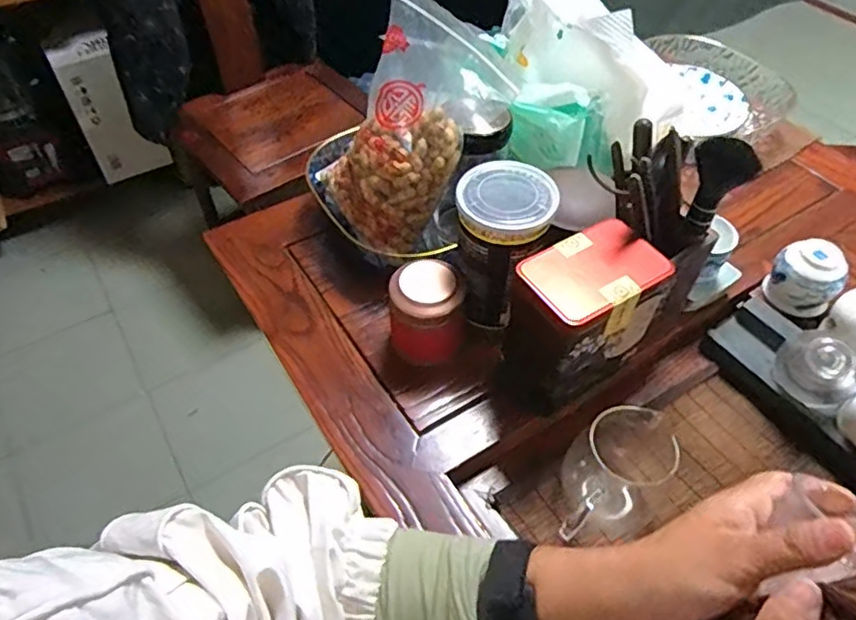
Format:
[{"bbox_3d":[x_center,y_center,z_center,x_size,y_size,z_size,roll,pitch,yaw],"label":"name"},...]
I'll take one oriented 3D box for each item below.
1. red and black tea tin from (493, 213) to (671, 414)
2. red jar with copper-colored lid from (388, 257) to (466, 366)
[{"bbox_3d":[0.130,0.017,0.551,0.129,0.153,0.082,-26,55,-21],"label":"red and black tea tin"},{"bbox_3d":[0.000,0.004,0.592,0.072,0.093,0.071,0,50,-1],"label":"red jar with copper-colored lid"}]

